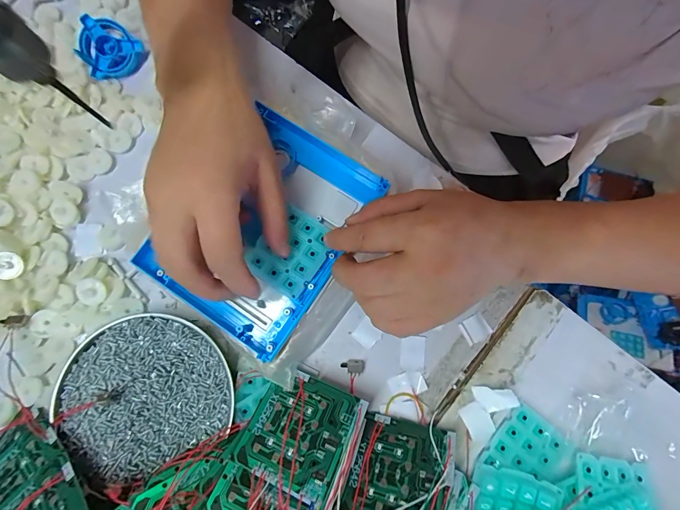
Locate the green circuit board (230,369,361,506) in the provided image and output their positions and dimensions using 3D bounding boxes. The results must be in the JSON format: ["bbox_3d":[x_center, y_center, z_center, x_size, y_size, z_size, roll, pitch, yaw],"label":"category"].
[{"bbox_3d":[-0.029,0.123,0.237,0.067,0.004,0.072,20,55,13],"label":"green circuit board"}]

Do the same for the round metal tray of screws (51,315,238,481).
[{"bbox_3d":[-0.153,0.105,0.257,0.126,0.020,0.111,-26,79,-8],"label":"round metal tray of screws"}]

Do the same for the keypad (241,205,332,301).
[{"bbox_3d":[-0.037,-0.003,0.251,0.047,0.011,0.059,34,78,6],"label":"keypad"}]

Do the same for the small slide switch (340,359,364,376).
[{"bbox_3d":[0.010,0.094,0.277,0.019,0.004,0.013,5,76,-1],"label":"small slide switch"}]

